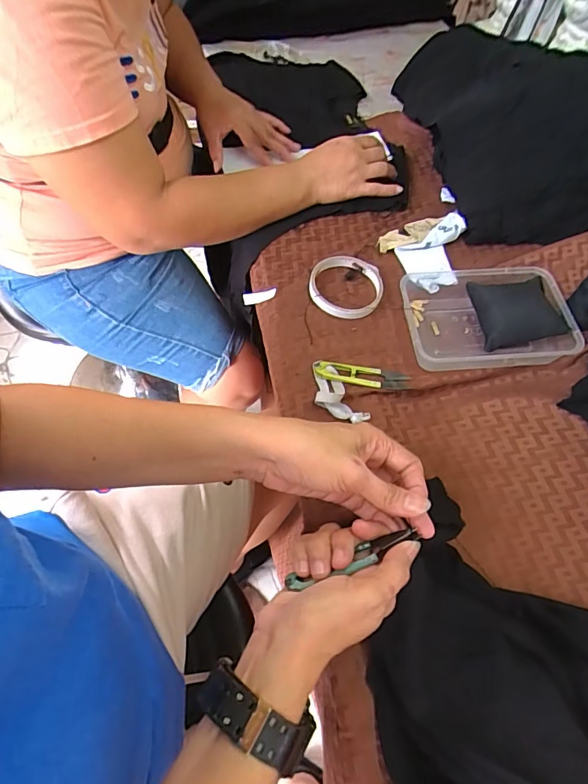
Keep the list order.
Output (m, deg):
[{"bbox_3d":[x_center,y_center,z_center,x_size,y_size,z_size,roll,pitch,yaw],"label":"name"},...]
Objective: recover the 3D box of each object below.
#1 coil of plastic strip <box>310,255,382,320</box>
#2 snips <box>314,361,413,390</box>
[{"bbox_3d":[0.061,-0.123,0.523,0.084,0.014,0.085,1,62,-1],"label":"coil of plastic strip"},{"bbox_3d":[0.071,-0.017,0.468,0.099,0.010,0.023,5,62,1],"label":"snips"}]

